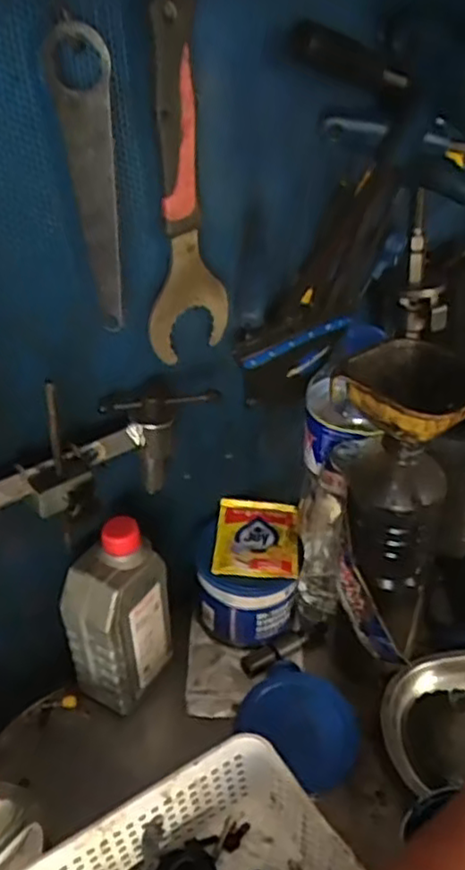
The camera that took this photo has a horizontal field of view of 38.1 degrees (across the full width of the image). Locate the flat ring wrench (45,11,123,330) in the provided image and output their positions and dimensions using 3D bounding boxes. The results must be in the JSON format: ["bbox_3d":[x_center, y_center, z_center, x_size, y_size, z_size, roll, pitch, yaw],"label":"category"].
[{"bbox_3d":[-0.086,-0.155,0.429,0.039,0.183,0.006,10,39,17],"label":"flat ring wrench"}]

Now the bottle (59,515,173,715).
[{"bbox_3d":[-0.099,0.151,0.578,0.054,0.165,0.074,18,41,26],"label":"bottle"}]

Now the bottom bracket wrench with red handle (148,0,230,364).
[{"bbox_3d":[-0.034,-0.172,0.480,0.065,0.237,0.017,-31,45,-33],"label":"bottom bracket wrench with red handle"}]

